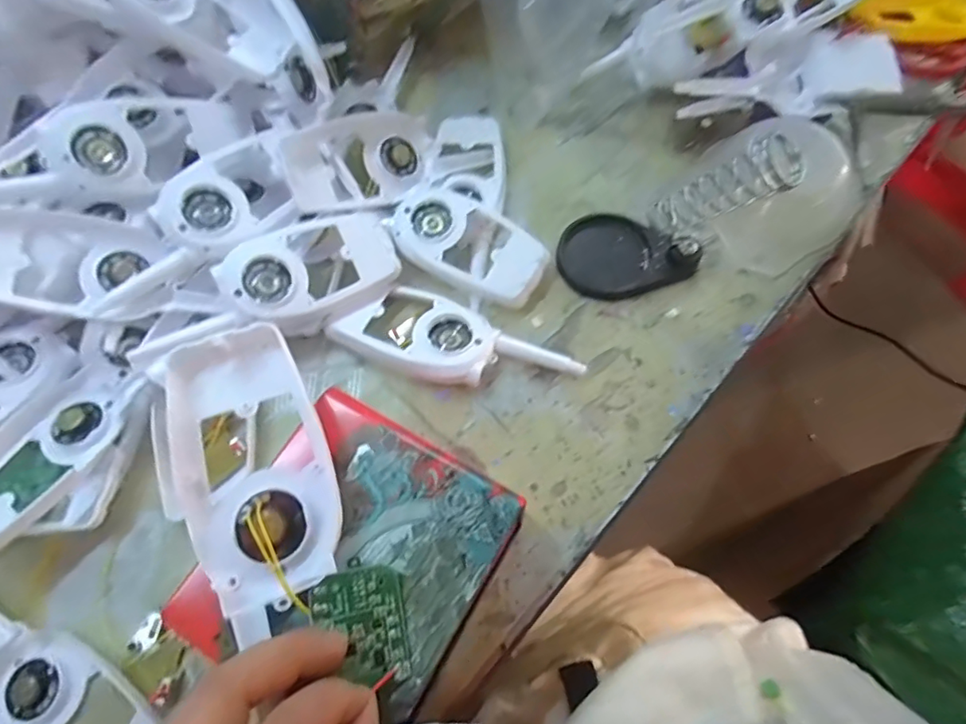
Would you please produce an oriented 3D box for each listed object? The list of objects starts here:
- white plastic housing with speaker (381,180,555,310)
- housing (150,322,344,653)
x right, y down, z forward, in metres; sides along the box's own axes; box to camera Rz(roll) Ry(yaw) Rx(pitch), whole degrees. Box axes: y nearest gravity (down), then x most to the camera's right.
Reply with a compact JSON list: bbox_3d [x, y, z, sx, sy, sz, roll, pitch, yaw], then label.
[{"bbox_3d":[-0.011,-0.079,0.371,0.109,0.029,0.058,35,72,15],"label":"white plastic housing with speaker"},{"bbox_3d":[-0.094,0.045,0.221,0.060,0.026,0.115,-23,68,-8],"label":"housing"}]

